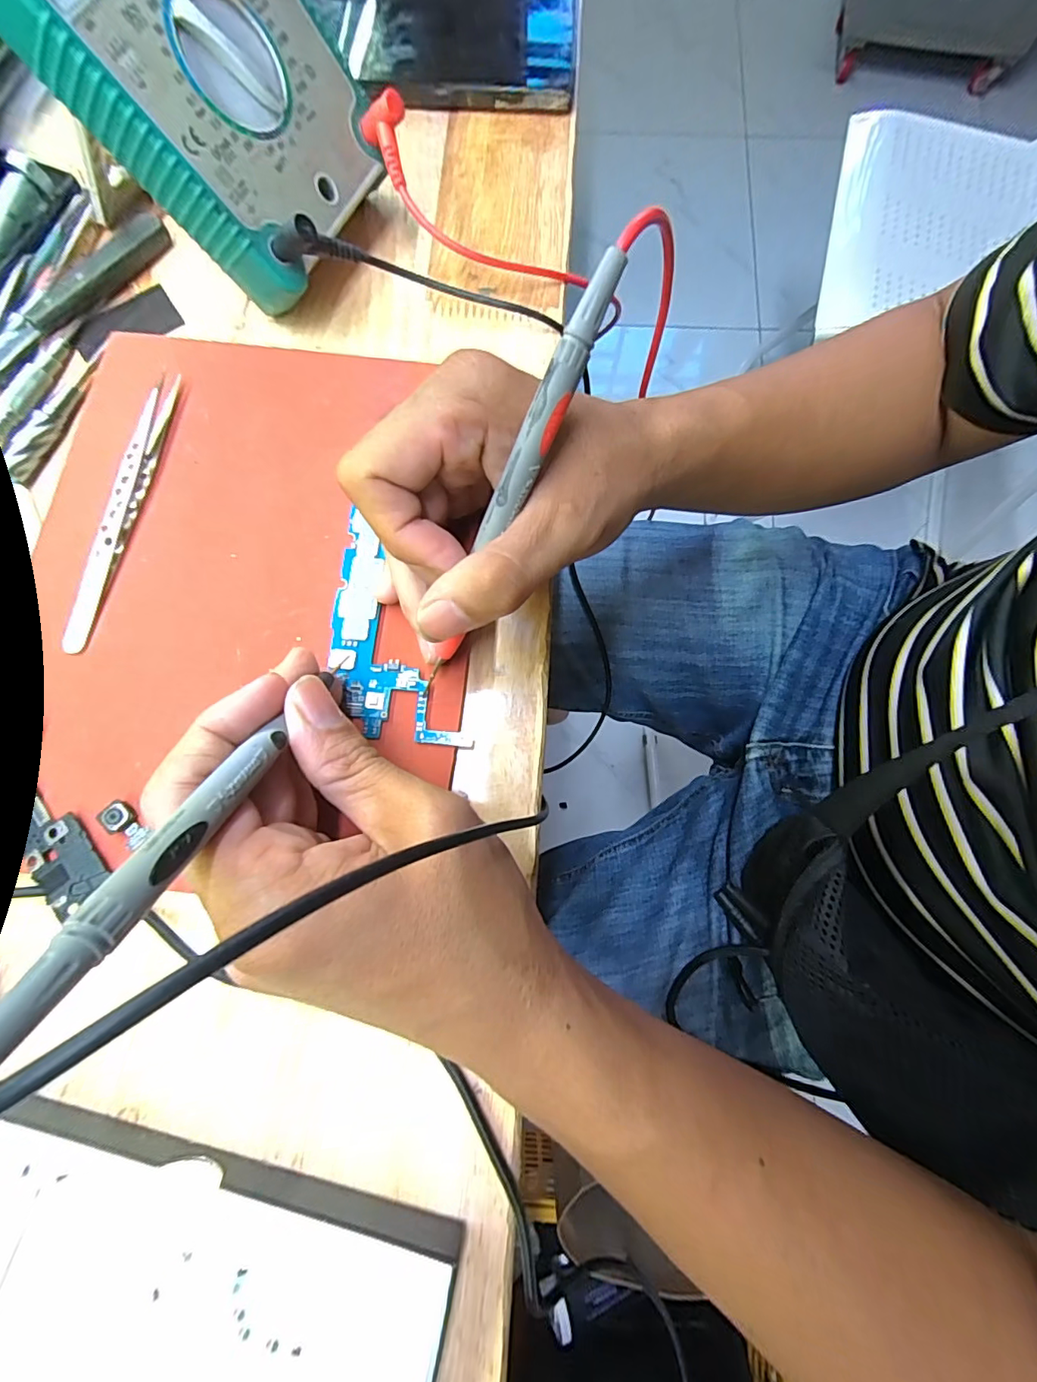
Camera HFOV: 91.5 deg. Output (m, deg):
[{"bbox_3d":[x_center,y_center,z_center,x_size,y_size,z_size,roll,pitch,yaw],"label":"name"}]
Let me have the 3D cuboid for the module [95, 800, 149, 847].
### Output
[{"bbox_3d":[-0.150,0.050,0.191,0.018,0.004,0.010,35,78,7],"label":"module"}]

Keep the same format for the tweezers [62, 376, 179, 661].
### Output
[{"bbox_3d":[-0.173,-0.081,0.219,0.008,0.011,0.130,11,76,1],"label":"tweezers"}]

